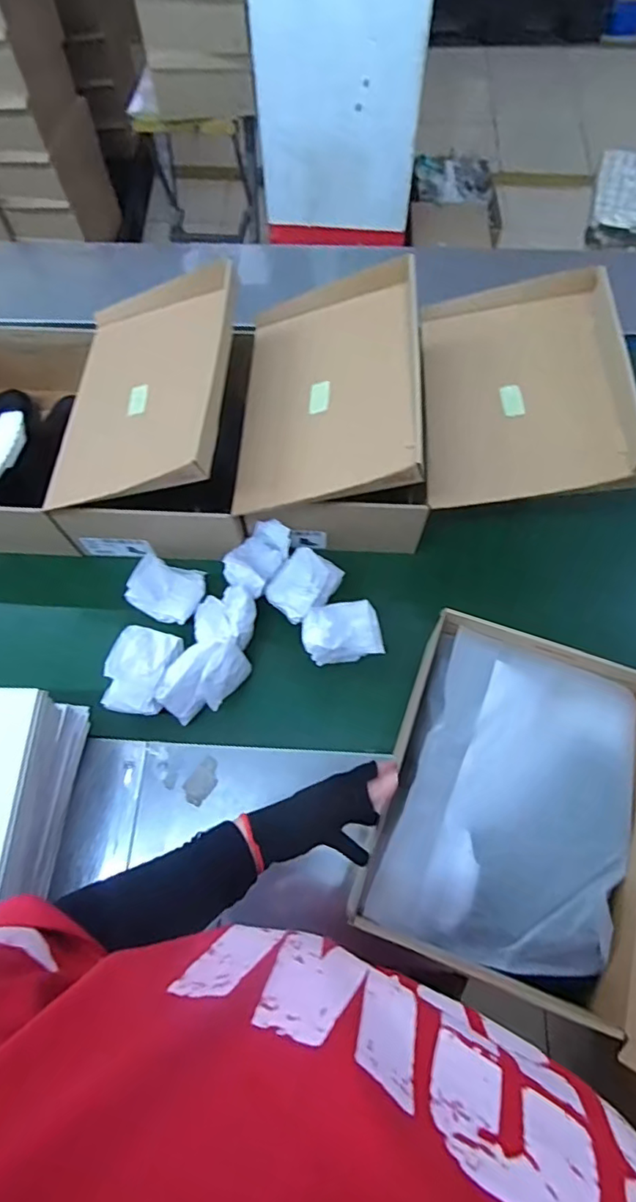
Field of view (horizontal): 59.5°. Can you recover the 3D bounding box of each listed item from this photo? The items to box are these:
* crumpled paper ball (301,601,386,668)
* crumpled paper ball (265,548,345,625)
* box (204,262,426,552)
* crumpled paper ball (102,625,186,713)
[{"bbox_3d":[0.032,0.041,0.749,0.106,0.056,0.073,-14,66,-6],"label":"crumpled paper ball"},{"bbox_3d":[-0.021,-0.024,0.759,0.074,0.063,0.105,31,69,14],"label":"crumpled paper ball"},{"bbox_3d":[0.001,-0.267,0.812,0.318,0.210,0.368,0,65,1],"label":"box"},{"bbox_3d":[-0.226,0.089,0.717,0.076,0.056,0.111,14,66,7],"label":"crumpled paper ball"}]

